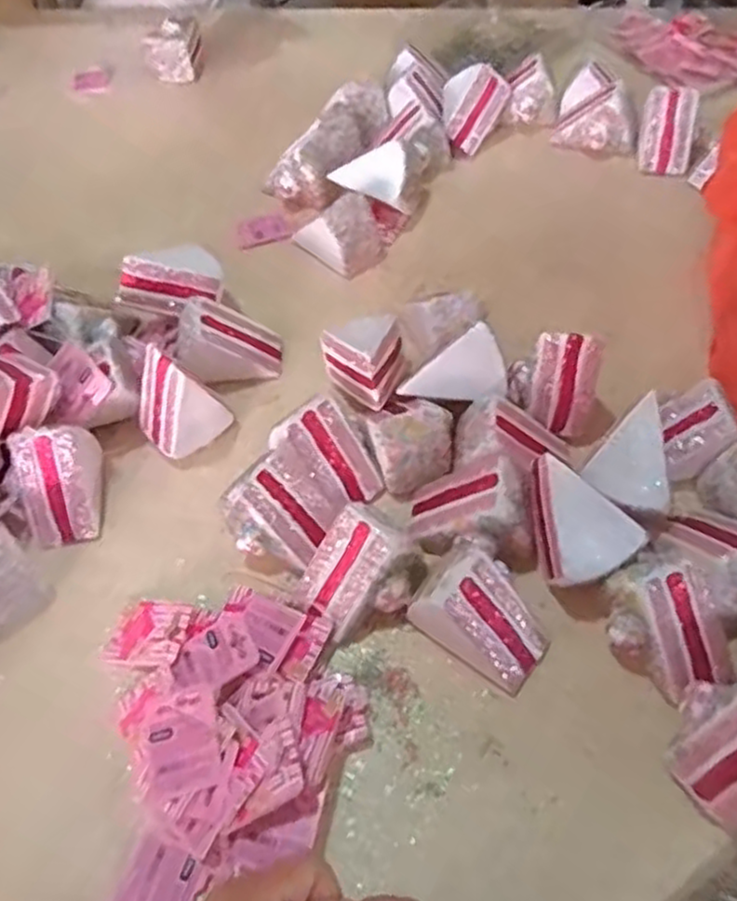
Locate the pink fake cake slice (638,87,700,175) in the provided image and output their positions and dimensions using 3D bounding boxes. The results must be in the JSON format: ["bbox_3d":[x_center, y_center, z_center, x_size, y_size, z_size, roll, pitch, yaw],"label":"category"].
[{"bbox_3d":[0.333,-0.356,0.808,0.056,0.061,0.079,11,56,11],"label":"pink fake cake slice"}]

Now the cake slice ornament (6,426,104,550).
[{"bbox_3d":[-0.244,0.029,0.570,0.063,0.062,0.070,-5,54,0],"label":"cake slice ornament"}]

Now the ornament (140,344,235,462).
[{"bbox_3d":[-0.160,-0.041,0.601,0.052,0.081,0.063,38,64,26],"label":"ornament"}]

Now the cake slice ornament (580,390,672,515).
[{"bbox_3d":[0.186,0.006,0.536,0.055,0.037,0.082,0,77,7],"label":"cake slice ornament"}]

